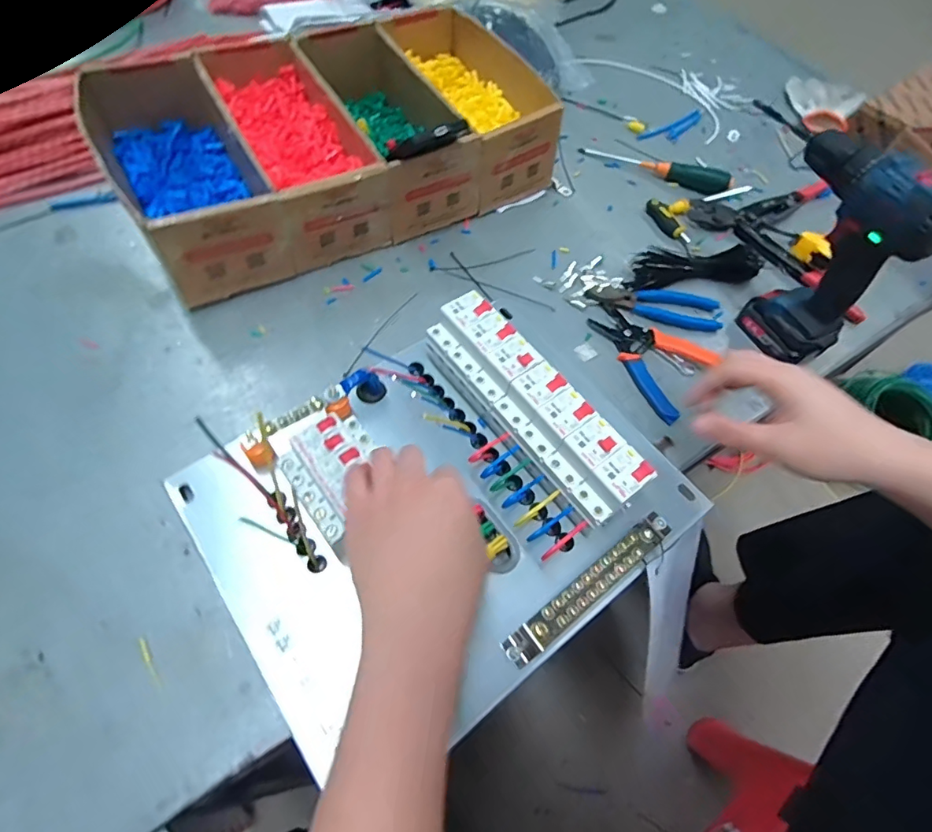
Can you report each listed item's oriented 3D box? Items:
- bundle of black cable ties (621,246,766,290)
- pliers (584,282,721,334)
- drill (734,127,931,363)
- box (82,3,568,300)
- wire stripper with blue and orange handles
[{"bbox_3d":[0.293,-0.197,0.651,0.186,0.023,0.052,-10,60,-10],"label":"bundle of black cable ties"},{"bbox_3d":[0.231,-0.136,0.617,0.159,0.011,0.045,11,59,2],"label":"pliers"},{"bbox_3d":[0.380,-0.173,0.533,0.069,0.208,0.149,-7,60,-9],"label":"drill"},{"bbox_3d":[-0.158,-0.362,0.661,0.519,0.126,0.312,-26,64,-19],"label":"box"},{"bbox_3d":[0.220,-0.076,0.581,0.097,0.015,0.156,-25,64,-18],"label":"wire stripper with blue and orange handles"}]

